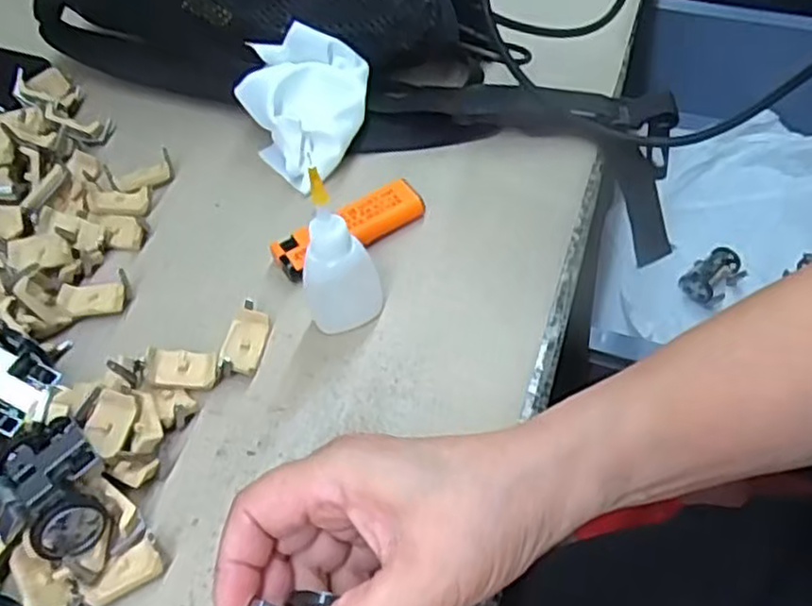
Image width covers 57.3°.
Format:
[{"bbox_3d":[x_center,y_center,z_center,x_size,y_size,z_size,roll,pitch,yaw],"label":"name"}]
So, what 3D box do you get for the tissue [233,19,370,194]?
[{"bbox_3d":[-0.053,-0.115,0.423,0.070,0.051,0.074,-32,59,-16],"label":"tissue"}]

